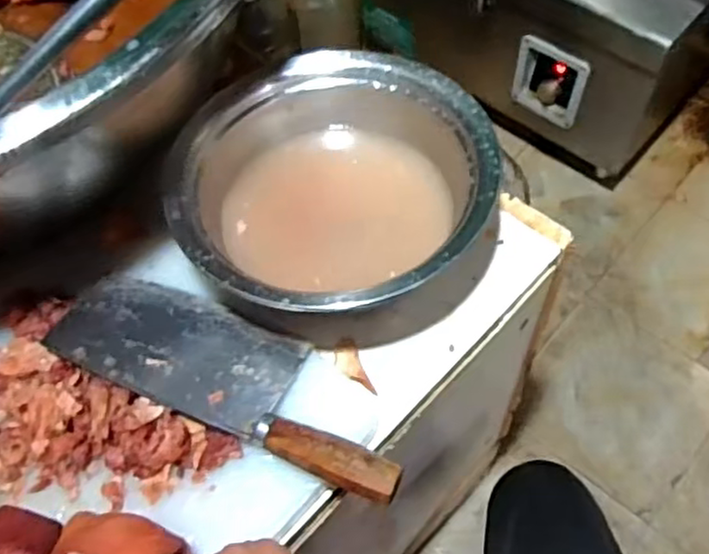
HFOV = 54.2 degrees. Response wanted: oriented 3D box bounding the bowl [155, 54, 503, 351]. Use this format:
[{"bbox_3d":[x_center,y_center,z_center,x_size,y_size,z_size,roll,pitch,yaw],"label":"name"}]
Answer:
[{"bbox_3d":[-0.012,-0.058,0.565,0.248,0.119,0.224,-18,59,-7],"label":"bowl"}]

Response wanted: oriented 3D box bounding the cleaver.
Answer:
[{"bbox_3d":[-0.088,0.064,0.494,0.275,0.021,0.087,20,62,16],"label":"cleaver"}]

